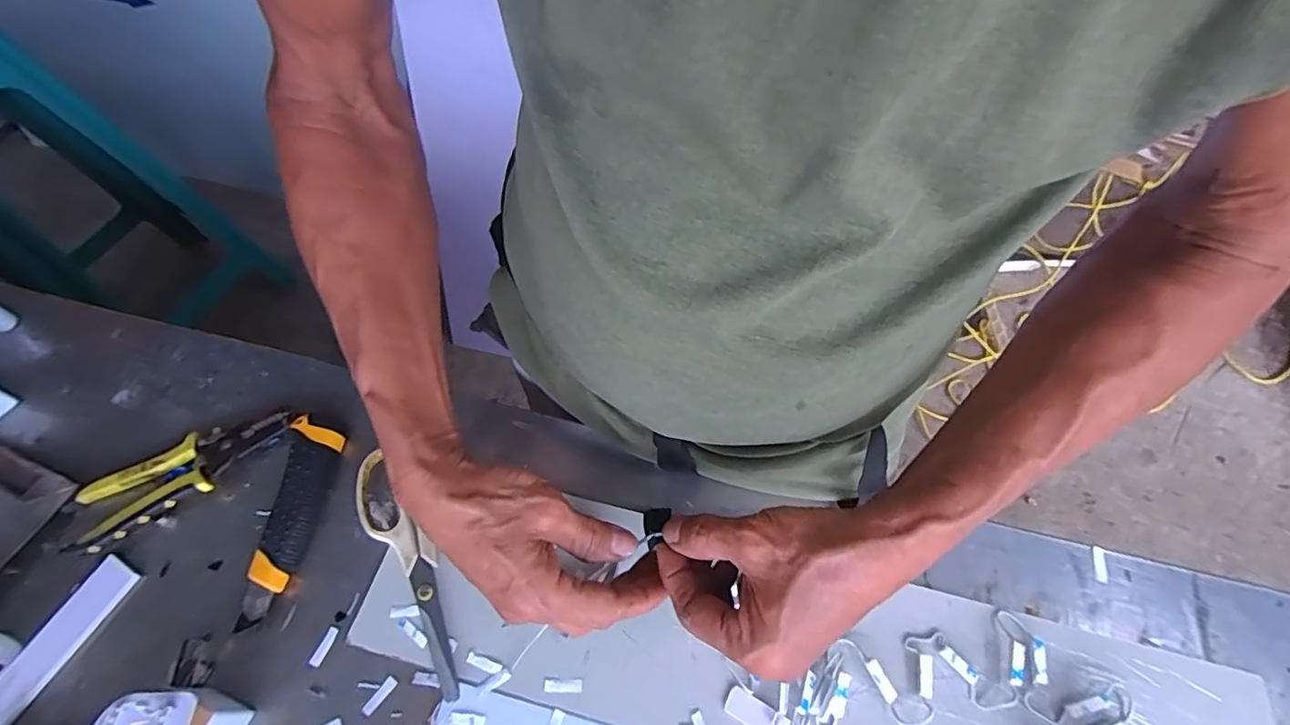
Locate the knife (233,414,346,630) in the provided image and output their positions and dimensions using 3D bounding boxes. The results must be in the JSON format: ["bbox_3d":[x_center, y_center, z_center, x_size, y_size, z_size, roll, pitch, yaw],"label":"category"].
[{"bbox_3d":[-0.272,0.117,0.436,0.036,0.020,0.153,3,60,1],"label":"knife"}]

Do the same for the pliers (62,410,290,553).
[{"bbox_3d":[-0.370,0.083,0.456,0.158,0.019,0.057,-33,65,-18],"label":"pliers"}]

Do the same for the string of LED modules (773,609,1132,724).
[{"bbox_3d":[0.201,0.211,0.377,0.228,0.018,0.066,0,60,0],"label":"string of LED modules"}]

